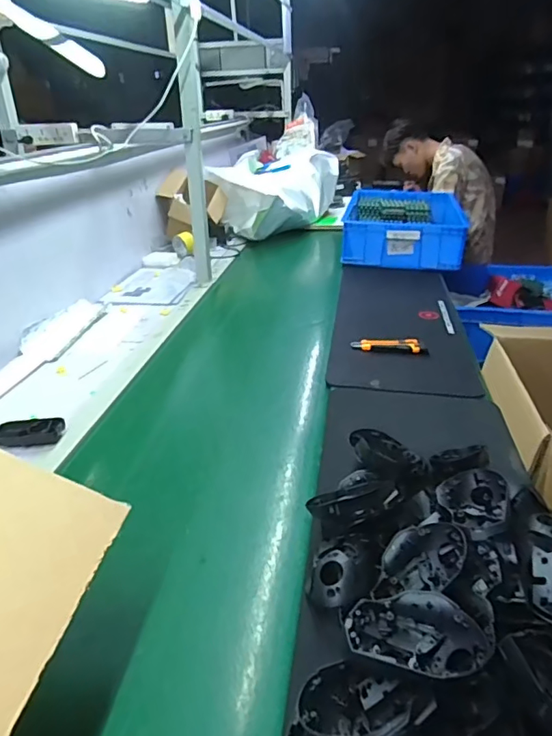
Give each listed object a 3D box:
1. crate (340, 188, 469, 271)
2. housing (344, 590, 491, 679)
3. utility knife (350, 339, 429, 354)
[{"bbox_3d":[0.460,-0.522,1.871,0.379,0.149,0.642,6,29,12],"label":"crate"},{"bbox_3d":[0.120,0.236,0.444,0.118,0.042,0.068,5,29,12],"label":"housing"},{"bbox_3d":[0.245,-0.050,1.107,0.158,0.022,0.035,3,28,9],"label":"utility knife"}]

